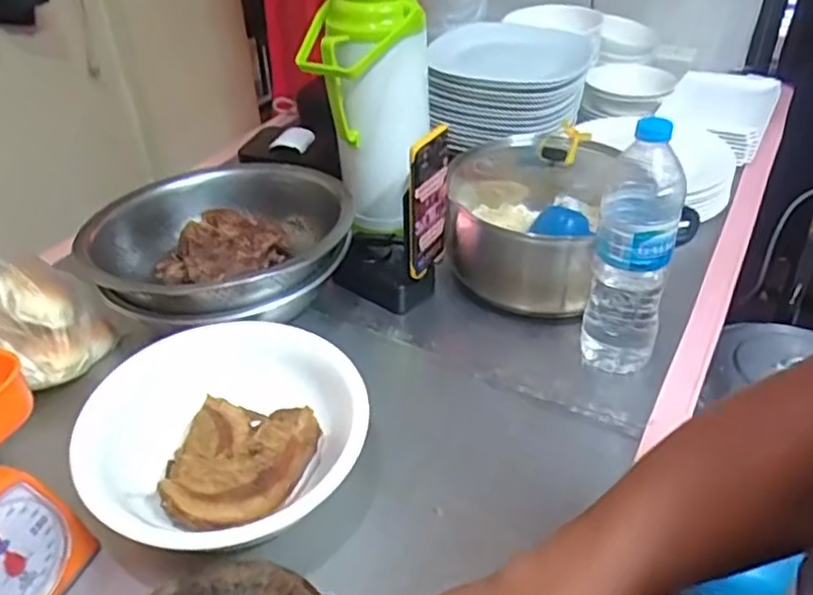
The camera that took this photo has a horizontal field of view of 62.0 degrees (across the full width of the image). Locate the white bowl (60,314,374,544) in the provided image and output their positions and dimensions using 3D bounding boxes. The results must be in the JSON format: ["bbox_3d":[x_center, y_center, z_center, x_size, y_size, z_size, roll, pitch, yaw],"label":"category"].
[{"bbox_3d":[-0.165,0.123,0.615,0.202,0.067,0.240,22,44,28],"label":"white bowl"}]

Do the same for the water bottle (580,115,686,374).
[{"bbox_3d":[0.231,-0.053,0.686,0.074,0.267,0.091,10,40,15],"label":"water bottle"}]

